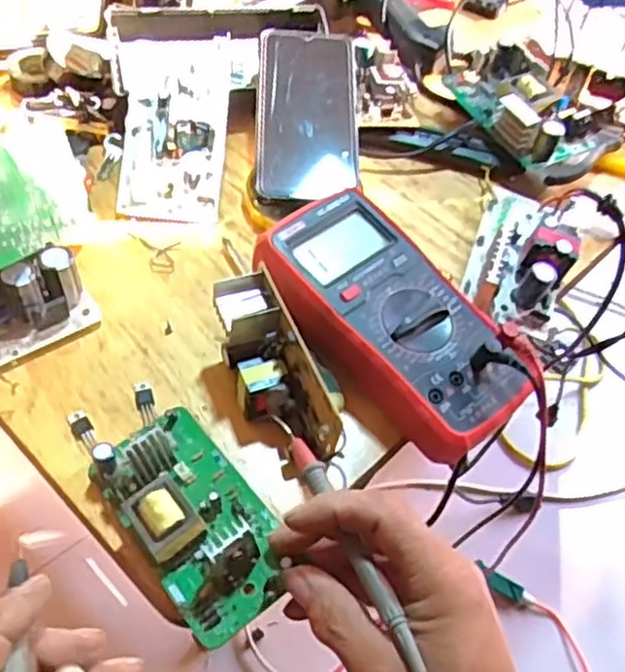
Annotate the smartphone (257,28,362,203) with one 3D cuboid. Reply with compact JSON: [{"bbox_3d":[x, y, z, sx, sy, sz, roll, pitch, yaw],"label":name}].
[{"bbox_3d":[-0.003,-0.172,0.547,0.075,0.010,0.161,0,65,-3],"label":"smartphone"}]

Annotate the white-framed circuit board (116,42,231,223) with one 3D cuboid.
[{"bbox_3d":[-0.104,-0.169,0.527,0.081,0.045,0.159,-2,70,-7],"label":"white-framed circuit board"}]

